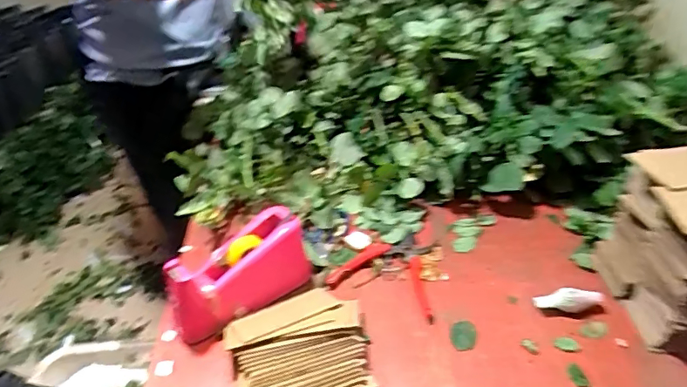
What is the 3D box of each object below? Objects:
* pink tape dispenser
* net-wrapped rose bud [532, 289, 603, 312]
[{"bbox_3d":[-0.144,0.113,0.690,0.076,0.106,0.199,23,44,33],"label":"pink tape dispenser"},{"bbox_3d":[0.307,0.146,0.665,0.094,0.022,0.026,-8,36,-5],"label":"net-wrapped rose bud"}]

